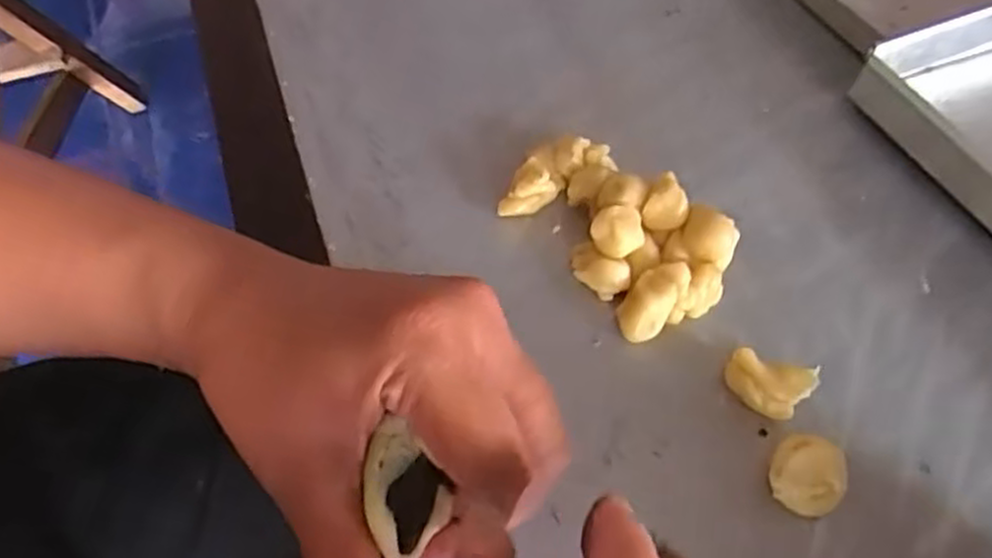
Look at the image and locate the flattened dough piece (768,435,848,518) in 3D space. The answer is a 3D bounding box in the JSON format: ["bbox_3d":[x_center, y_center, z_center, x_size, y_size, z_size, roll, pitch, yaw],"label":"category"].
[{"bbox_3d":[0.109,0.070,0.267,0.025,0.023,0.021,36,62,22],"label":"flattened dough piece"}]

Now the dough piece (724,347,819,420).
[{"bbox_3d":[0.104,0.039,0.292,0.029,0.019,0.026,37,62,22],"label":"dough piece"}]

